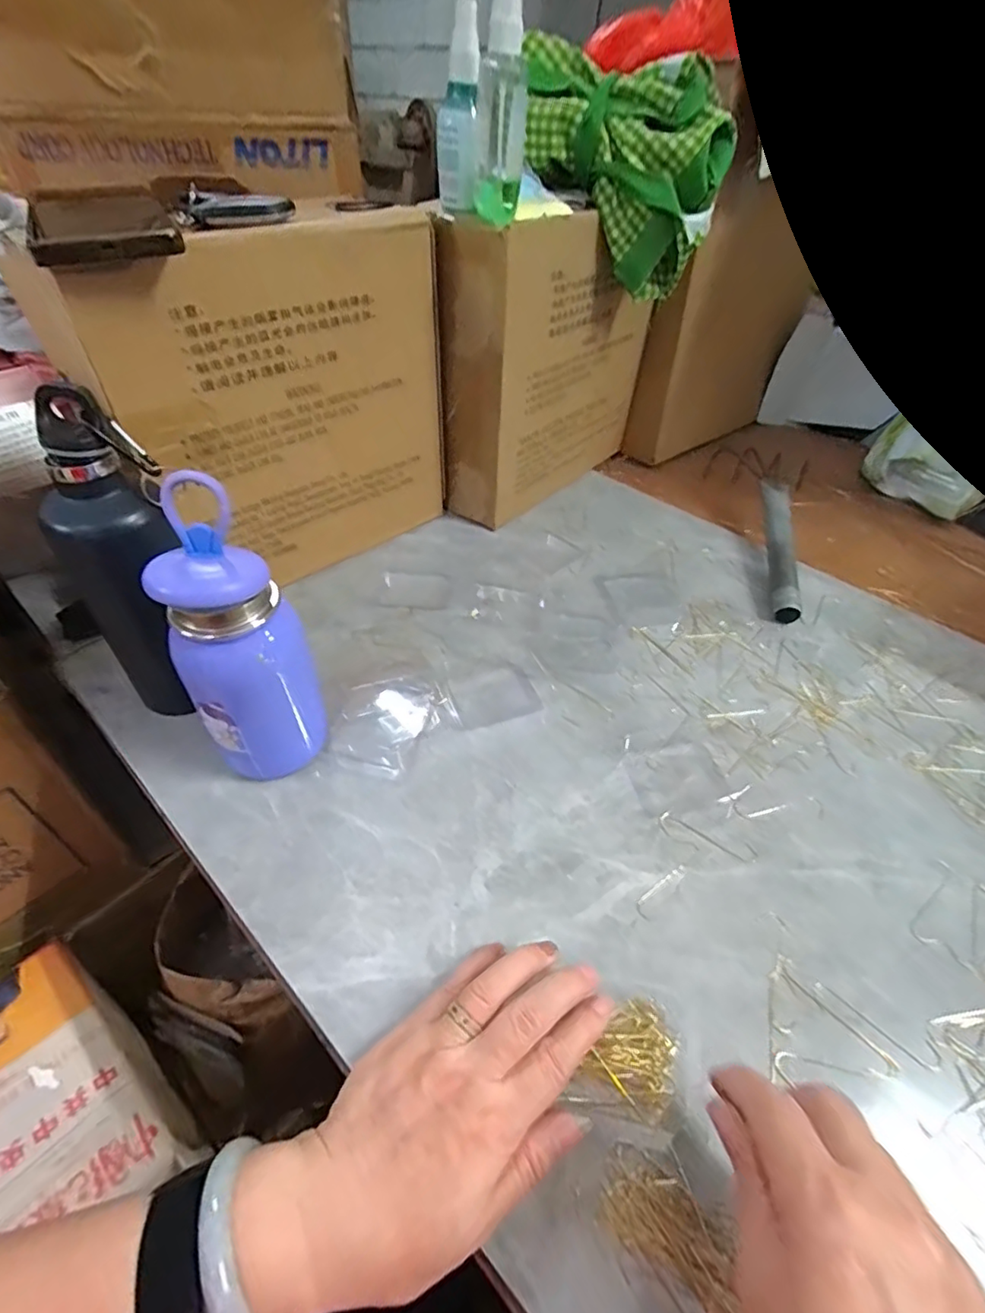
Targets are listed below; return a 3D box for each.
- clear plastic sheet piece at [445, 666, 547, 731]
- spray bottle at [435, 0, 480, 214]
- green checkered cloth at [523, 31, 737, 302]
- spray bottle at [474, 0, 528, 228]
[{"bbox_3d":[-0.002,0.032,0.450,0.072,0.004,0.049,-15,48,-18],"label":"clear plastic sheet piece"},{"bbox_3d":[-0.026,-0.403,0.423,0.031,0.114,0.040,0,45,-4],"label":"spray bottle"},{"bbox_3d":[0.107,-0.420,0.504,0.180,0.151,0.087,6,45,2],"label":"green checkered cloth"},{"bbox_3d":[0.006,-0.399,0.414,0.036,0.135,0.034,3,45,-1],"label":"spray bottle"}]

